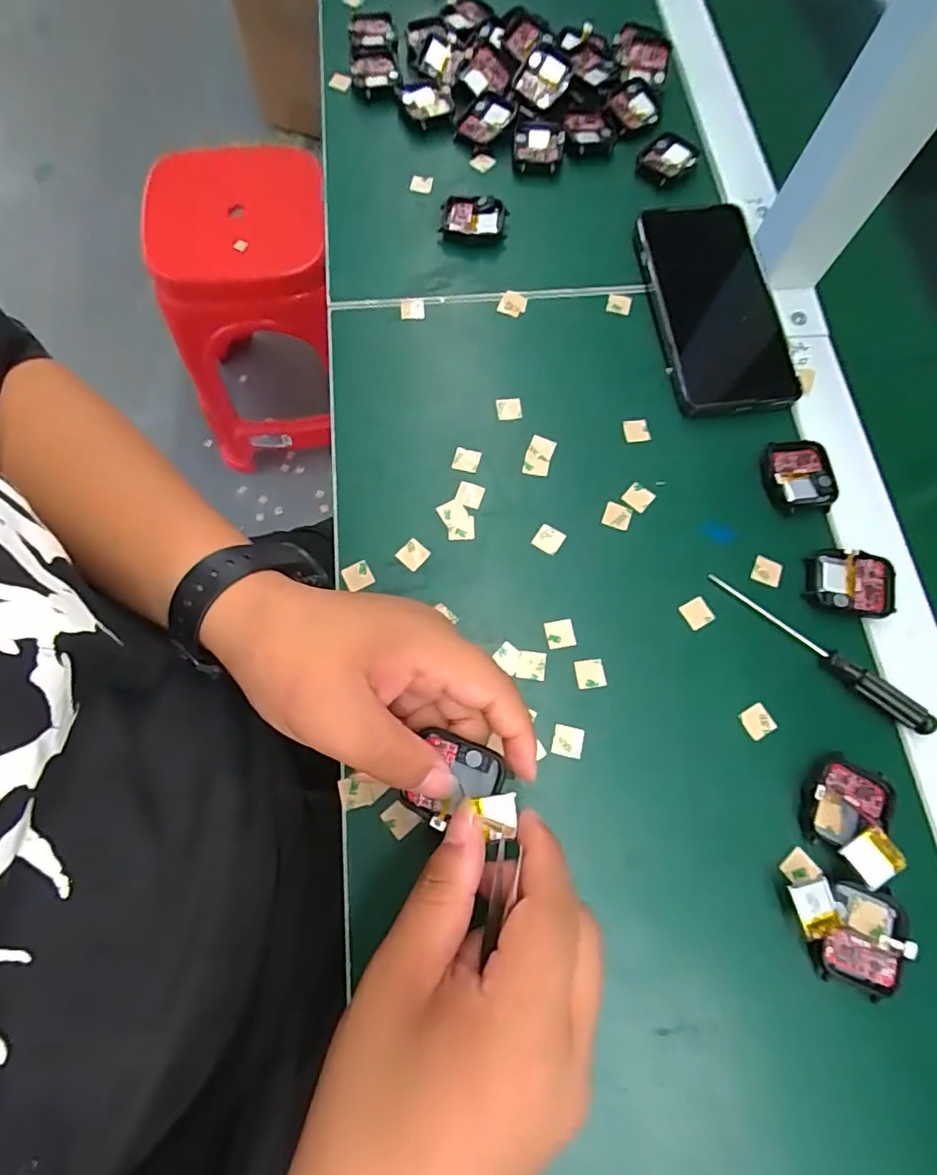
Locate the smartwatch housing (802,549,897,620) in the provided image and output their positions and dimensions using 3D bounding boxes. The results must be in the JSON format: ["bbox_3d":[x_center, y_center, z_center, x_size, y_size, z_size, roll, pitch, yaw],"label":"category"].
[{"bbox_3d":[0.219,-0.002,0.310,0.046,0.008,0.038,14,72,4],"label":"smartwatch housing"}]

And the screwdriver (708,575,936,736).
[{"bbox_3d":[0.193,0.033,0.298,0.130,0.012,0.011,41,76,12],"label":"screwdriver"}]

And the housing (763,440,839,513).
[{"bbox_3d":[0.201,-0.068,0.330,0.040,0.009,0.044,0,72,0],"label":"housing"}]

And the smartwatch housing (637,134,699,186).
[{"bbox_3d":[0.147,-0.321,0.405,0.036,0.010,0.038,-35,75,-11],"label":"smartwatch housing"}]

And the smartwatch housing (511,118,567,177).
[{"bbox_3d":[0.052,-0.332,0.409,0.037,0.011,0.046,7,72,2],"label":"smartwatch housing"}]

